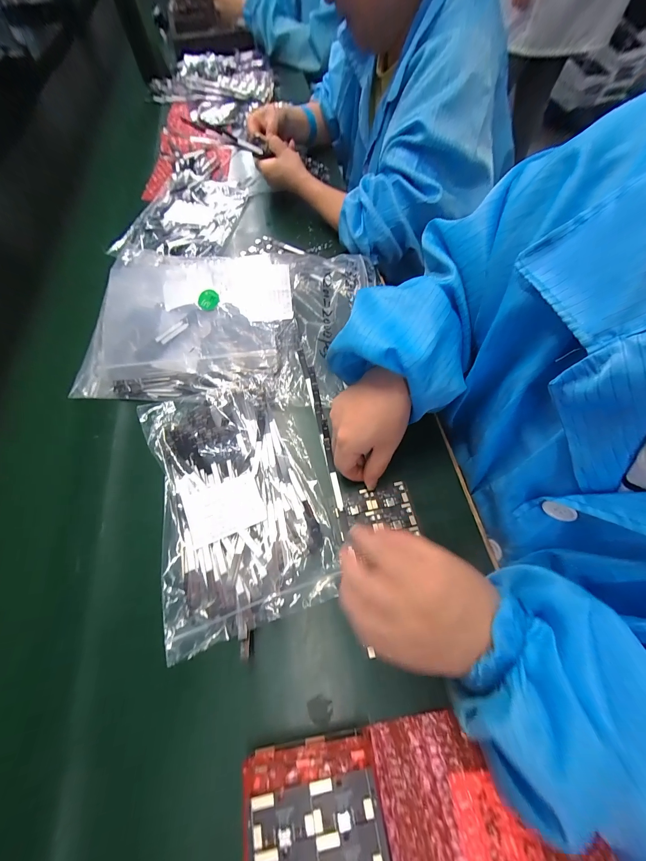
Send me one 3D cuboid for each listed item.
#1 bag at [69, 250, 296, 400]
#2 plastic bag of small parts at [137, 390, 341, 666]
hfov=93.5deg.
[{"bbox_3d":[-0.159,-0.138,0.361,0.247,0.058,0.195,3,63,0],"label":"bag"},{"bbox_3d":[-0.082,0.055,0.292,0.153,0.024,0.229,-17,65,-10],"label":"plastic bag of small parts"}]

